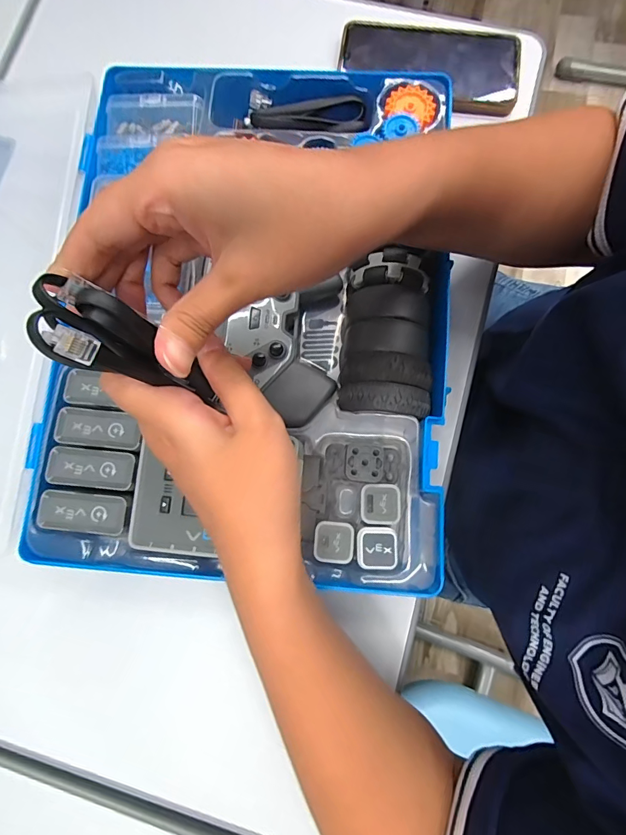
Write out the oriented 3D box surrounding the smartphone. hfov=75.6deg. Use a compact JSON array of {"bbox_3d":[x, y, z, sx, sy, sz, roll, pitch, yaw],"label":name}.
[{"bbox_3d":[0.106,-0.323,0.370,0.162,0.015,0.083,11,81,5],"label":"smartphone"}]

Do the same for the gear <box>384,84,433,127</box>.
[{"bbox_3d":[0.069,-0.223,0.287,0.031,0.005,0.028,20,82,7],"label":"gear"}]

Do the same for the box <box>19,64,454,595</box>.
[{"bbox_3d":[-0.040,-0.074,0.295,0.257,0.072,0.352,3,80,4],"label":"box"}]

